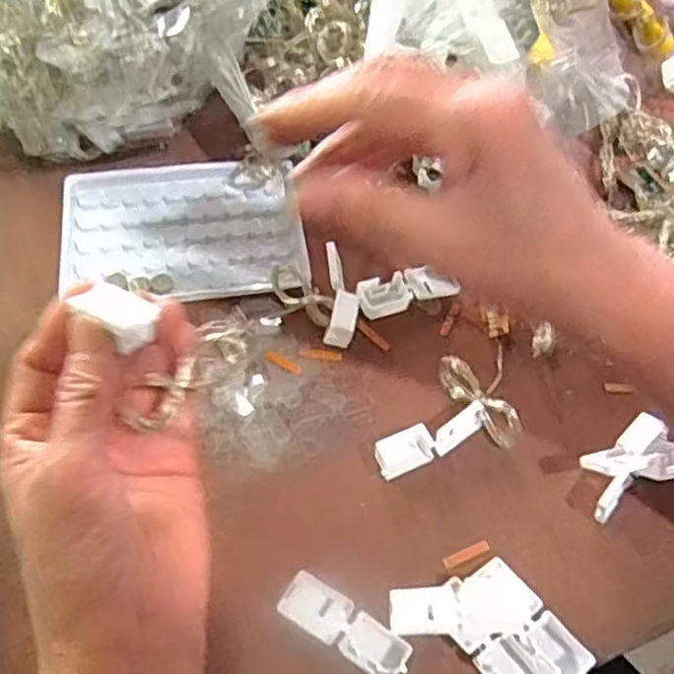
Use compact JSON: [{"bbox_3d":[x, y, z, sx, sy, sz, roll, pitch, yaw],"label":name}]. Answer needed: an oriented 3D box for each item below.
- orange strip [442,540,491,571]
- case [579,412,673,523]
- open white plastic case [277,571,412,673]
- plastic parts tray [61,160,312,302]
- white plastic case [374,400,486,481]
[{"bbox_3d":[0.058,0.097,0.314,0.024,0.005,0.005,-20,63,-12],"label":"orange strip"},{"bbox_3d":[0.133,0.059,0.322,0.045,0.027,0.030,-25,64,-15],"label":"case"},{"bbox_3d":[0.003,0.119,0.290,0.055,0.009,0.019,30,64,14],"label":"open white plastic case"},{"bbox_3d":[-0.086,-0.062,0.393,0.129,0.014,0.092,-7,61,-5],"label":"plastic parts tray"},{"bbox_3d":[0.046,0.049,0.333,0.057,0.014,0.017,-20,63,-12],"label":"white plastic case"}]

